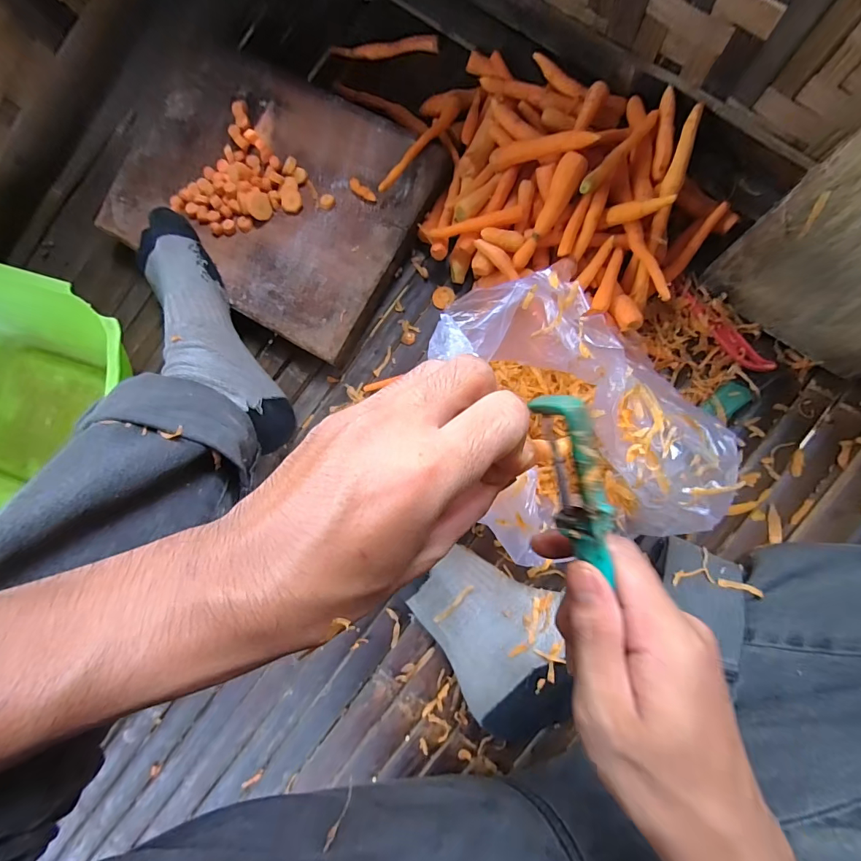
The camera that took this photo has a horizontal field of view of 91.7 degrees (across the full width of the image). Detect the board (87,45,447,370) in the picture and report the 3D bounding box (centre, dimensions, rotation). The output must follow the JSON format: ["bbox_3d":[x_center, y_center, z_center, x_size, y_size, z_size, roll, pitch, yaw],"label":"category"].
[{"bbox_3d":[-0.164,-0.234,0.420,0.306,0.041,0.228,30,93,8],"label":"board"}]

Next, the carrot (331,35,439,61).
[{"bbox_3d":[-0.049,-0.396,0.434,0.114,0.012,0.019,4,90,8],"label":"carrot"}]

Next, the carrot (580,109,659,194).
[{"bbox_3d":[0.158,-0.231,0.347,0.012,0.010,0.103,40,78,7],"label":"carrot"}]

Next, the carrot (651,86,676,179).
[{"bbox_3d":[0.198,-0.250,0.353,0.013,0.011,0.070,5,90,8],"label":"carrot"}]

